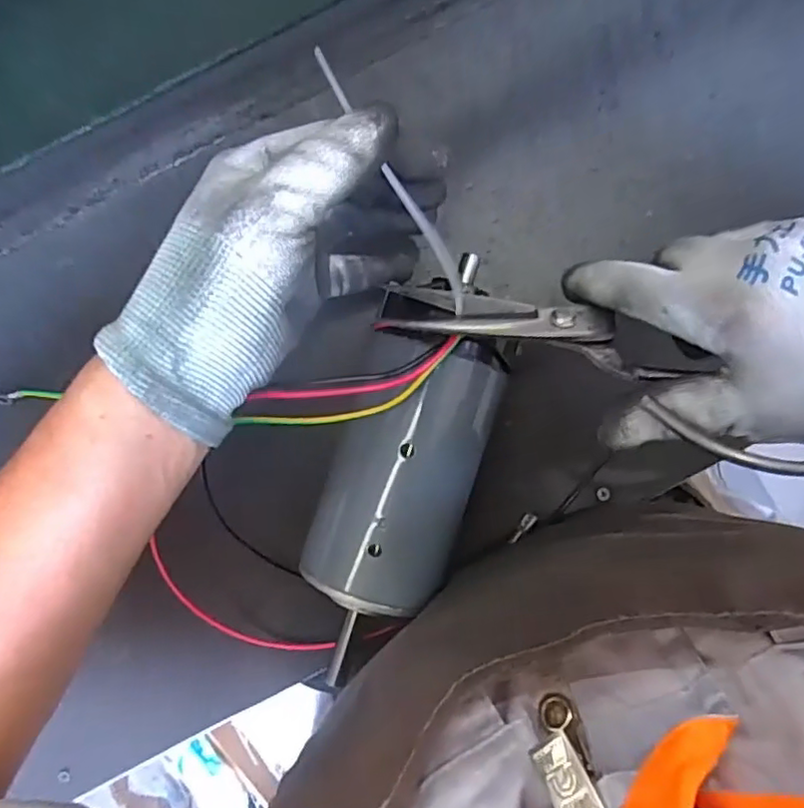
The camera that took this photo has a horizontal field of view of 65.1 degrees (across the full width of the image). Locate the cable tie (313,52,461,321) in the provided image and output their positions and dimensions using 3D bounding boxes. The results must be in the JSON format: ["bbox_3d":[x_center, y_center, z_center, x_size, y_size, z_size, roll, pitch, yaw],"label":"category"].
[{"bbox_3d":[-0.003,-0.092,0.268,0.011,0.005,0.121,-35,104,0],"label":"cable tie"}]

